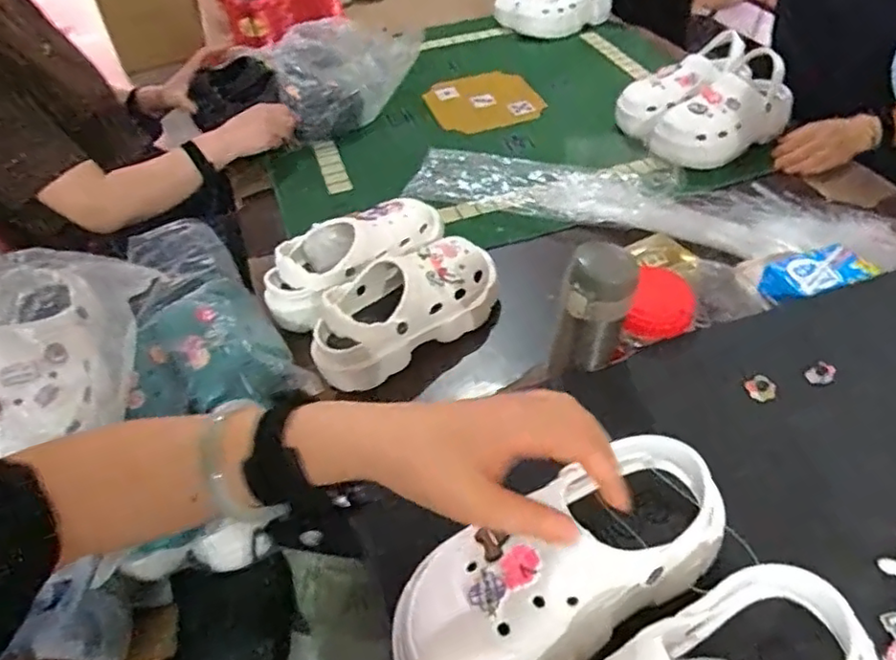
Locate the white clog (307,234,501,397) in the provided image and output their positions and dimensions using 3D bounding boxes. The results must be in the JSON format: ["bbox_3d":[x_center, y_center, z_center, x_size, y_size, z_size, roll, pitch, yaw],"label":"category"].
[{"bbox_3d":[-0.054,-0.030,0.765,0.117,0.079,0.263,34,57,32],"label":"white clog"}]

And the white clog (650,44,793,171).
[{"bbox_3d":[0.449,-0.364,1.017,0.236,0.125,0.108,-21,47,-15],"label":"white clog"}]

